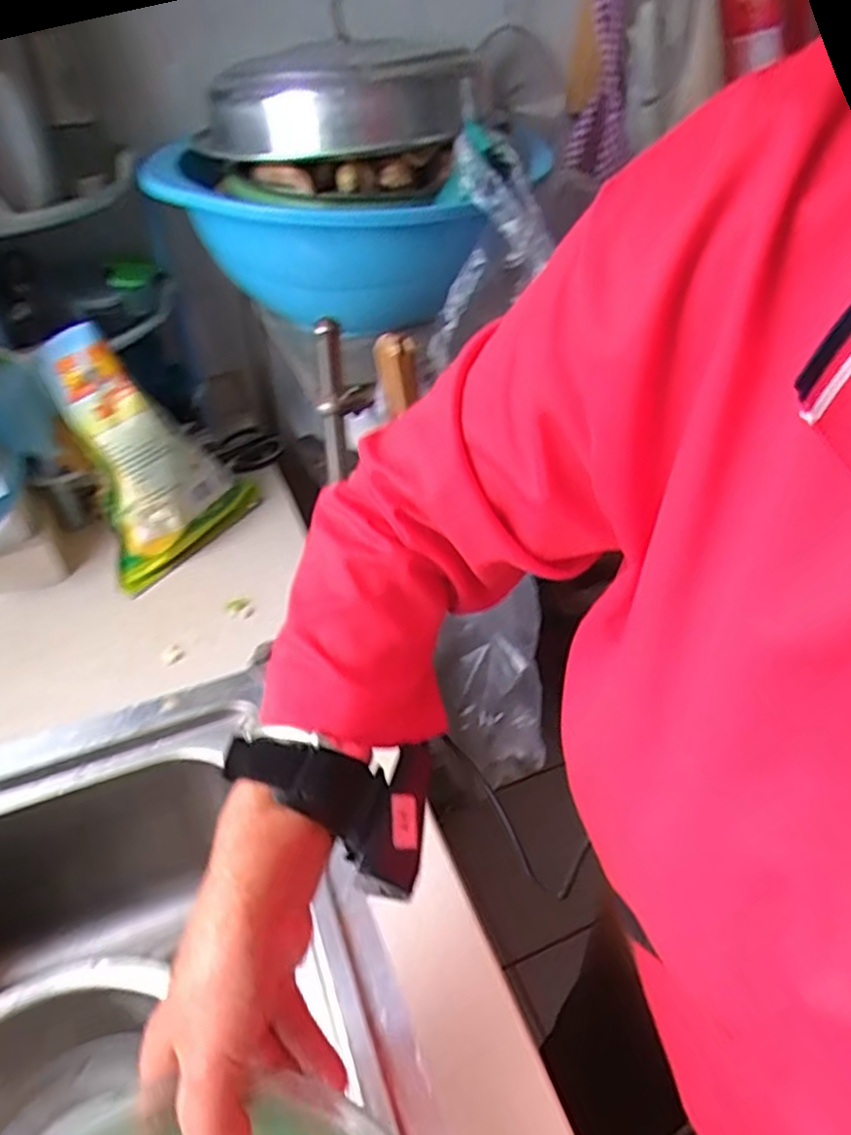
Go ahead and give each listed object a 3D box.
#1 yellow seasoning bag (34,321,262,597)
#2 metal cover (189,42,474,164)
[{"bbox_3d":[-0.300,-0.122,0.711,0.087,0.246,0.169,0,35,41],"label":"yellow seasoning bag"},{"bbox_3d":[-0.072,-0.422,0.620,0.205,0.067,0.187,3,41,7],"label":"metal cover"}]

